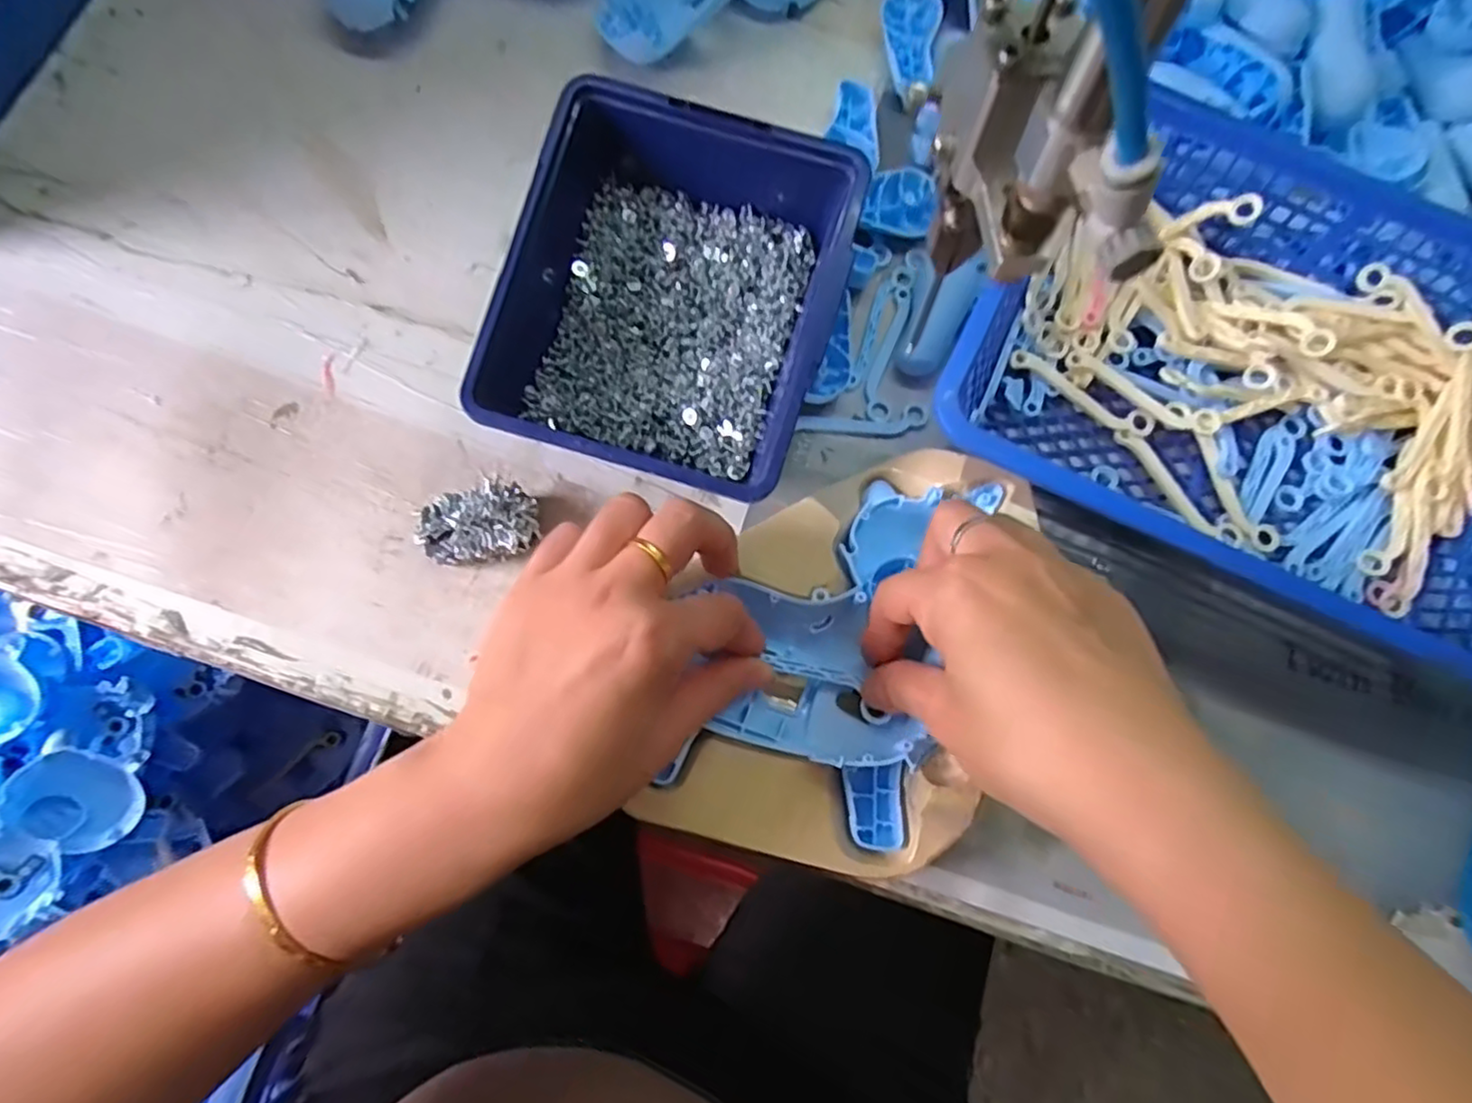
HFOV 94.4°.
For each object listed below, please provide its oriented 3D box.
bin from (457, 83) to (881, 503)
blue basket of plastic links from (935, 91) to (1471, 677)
[{"bbox_3d":[-0.029,-0.117,0.326,0.144,0.071,0.175,18,79,3],"label":"bin"},{"bbox_3d":[0.262,-0.083,0.330,0.280,0.056,0.201,28,79,5],"label":"blue basket of plastic links"}]

